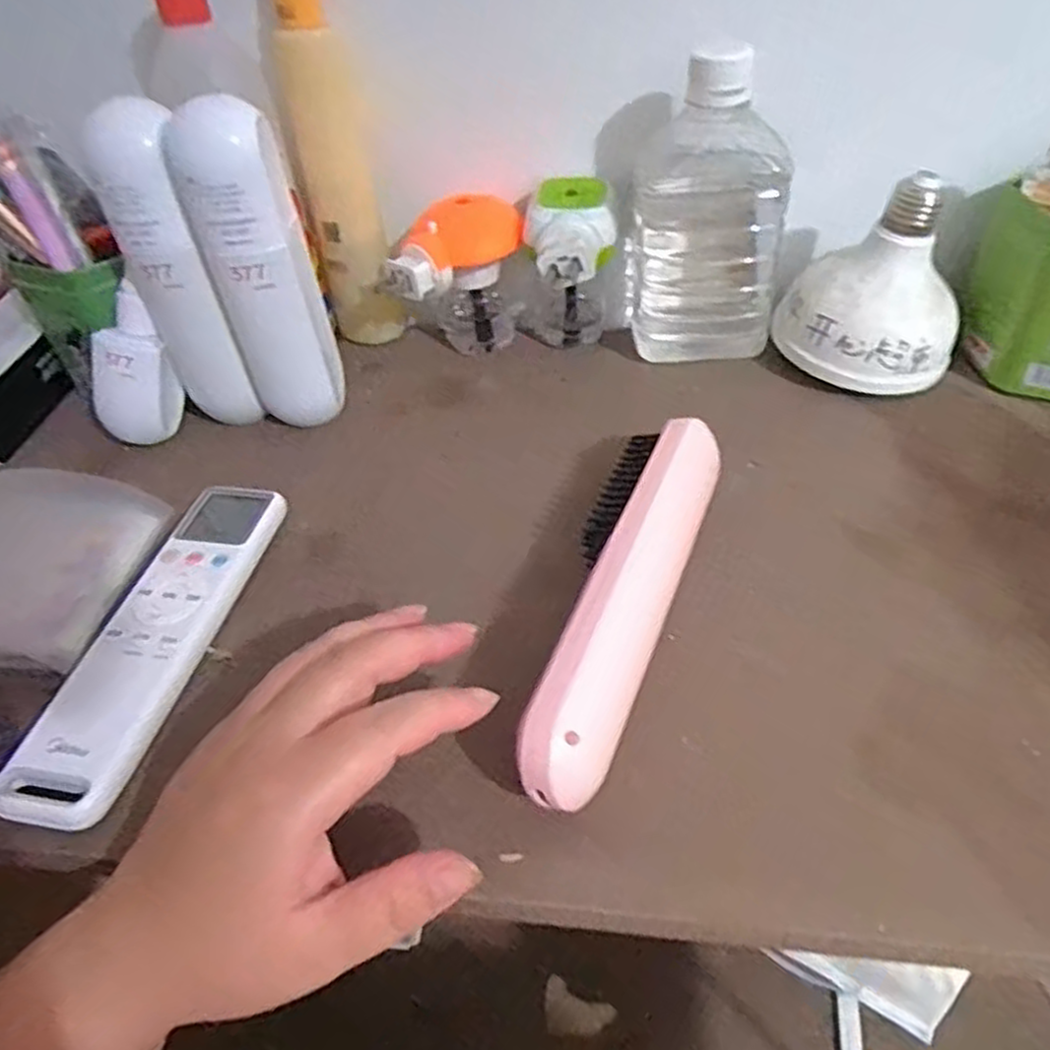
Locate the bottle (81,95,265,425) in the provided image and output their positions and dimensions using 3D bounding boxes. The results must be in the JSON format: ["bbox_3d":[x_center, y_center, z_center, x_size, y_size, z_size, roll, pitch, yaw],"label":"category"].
[{"bbox_3d":[-0.177,-0.119,0.401,0.040,0.180,0.047,-29,48,-22],"label":"bottle"}]

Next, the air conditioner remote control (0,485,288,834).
[{"bbox_3d":[-0.160,0.046,0.336,0.045,0.016,0.169,5,44,12],"label":"air conditioner remote control"}]

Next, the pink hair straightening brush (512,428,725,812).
[{"bbox_3d":[0.041,0.023,0.309,0.042,0.035,0.184,10,46,17],"label":"pink hair straightening brush"}]

